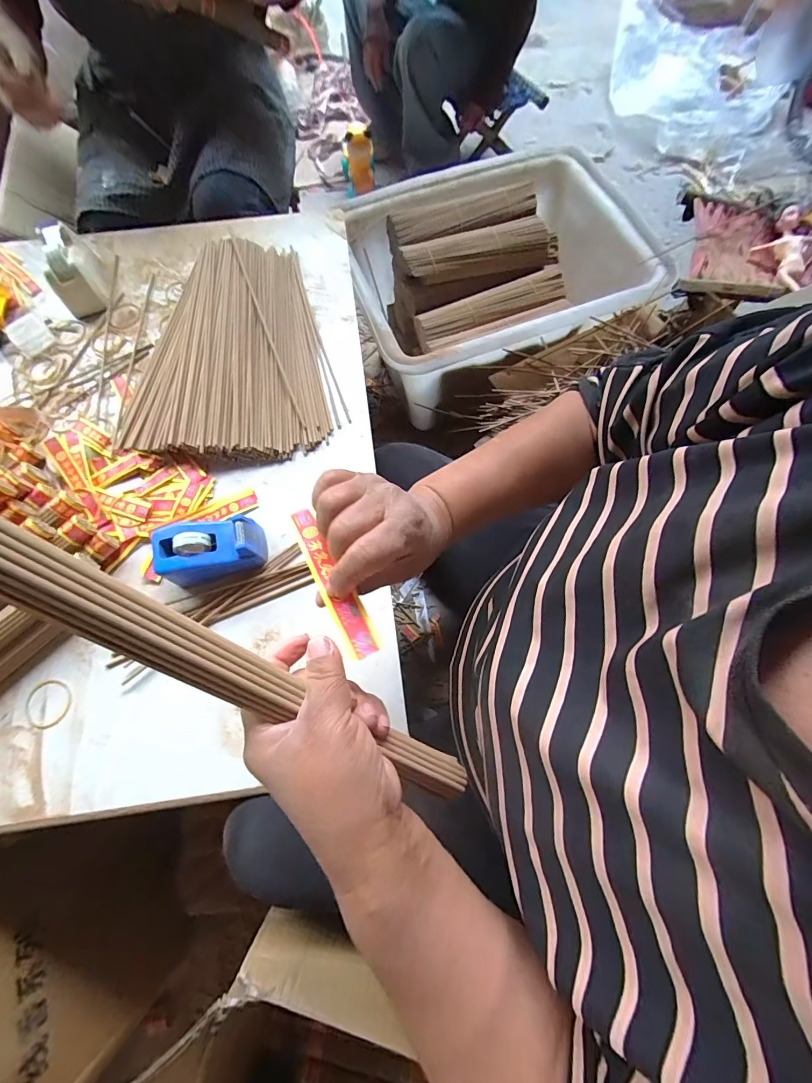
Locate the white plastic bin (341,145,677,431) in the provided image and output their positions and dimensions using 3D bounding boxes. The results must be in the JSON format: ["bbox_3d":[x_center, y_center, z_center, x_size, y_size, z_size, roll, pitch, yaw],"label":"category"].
[{"bbox_3d":[0.198,-0.552,0.870,0.621,0.223,0.448,-18,72,-6],"label":"white plastic bin"}]

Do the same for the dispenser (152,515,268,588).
[{"bbox_3d":[-0.204,0.006,0.427,0.102,0.051,0.060,-15,72,-5],"label":"dispenser"}]

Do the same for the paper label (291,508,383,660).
[{"bbox_3d":[-0.048,0.022,0.255,0.018,0.004,0.112,-29,64,-9],"label":"paper label"}]

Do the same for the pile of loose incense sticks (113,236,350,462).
[{"bbox_3d":[-0.225,-0.257,0.521,0.272,0.038,0.327,-4,71,-1],"label":"pile of loose incense sticks"}]

